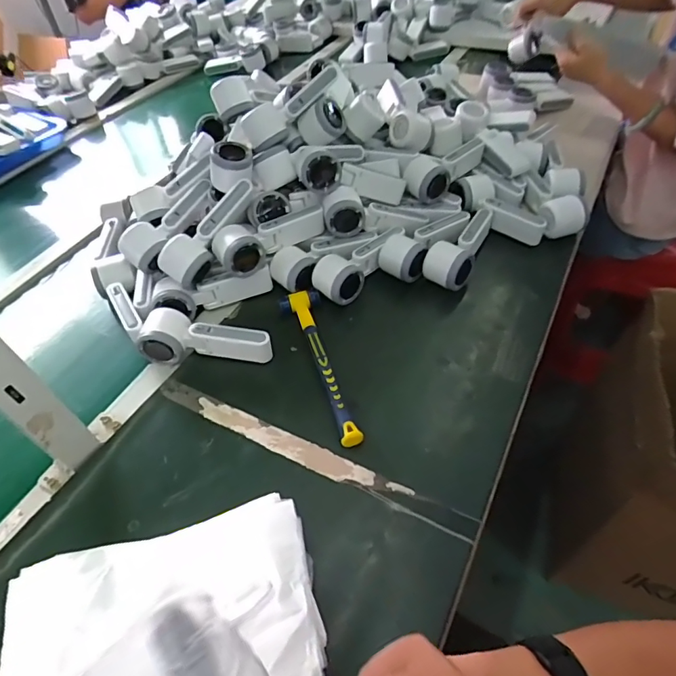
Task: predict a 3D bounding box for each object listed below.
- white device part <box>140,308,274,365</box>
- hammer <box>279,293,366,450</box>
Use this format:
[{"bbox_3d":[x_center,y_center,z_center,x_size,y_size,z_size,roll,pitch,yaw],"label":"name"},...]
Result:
[{"bbox_3d":[-0.165,0.002,0.606,0.159,0.052,0.055,2,50,6],"label":"white device part"},{"bbox_3d":[-0.021,0.032,0.596,0.051,0.029,0.239,-16,50,-9],"label":"hammer"}]

